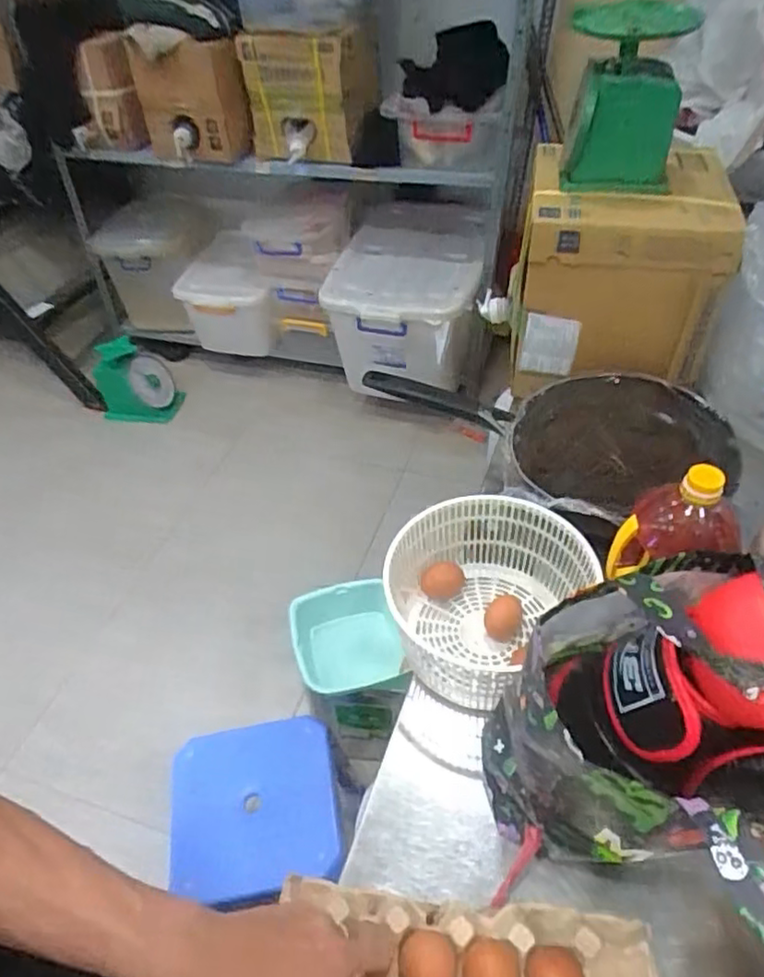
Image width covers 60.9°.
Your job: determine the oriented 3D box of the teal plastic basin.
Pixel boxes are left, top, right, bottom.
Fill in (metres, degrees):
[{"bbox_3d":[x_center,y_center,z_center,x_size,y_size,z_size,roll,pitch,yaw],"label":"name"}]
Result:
[{"bbox_3d":[-0.065,0.300,1.258,0.202,0.128,0.227,-15,46,-10],"label":"teal plastic basin"}]

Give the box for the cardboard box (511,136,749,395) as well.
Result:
[{"bbox_3d":[0.360,-0.332,1.011,0.276,0.275,0.245,7,47,11],"label":"cardboard box"}]

